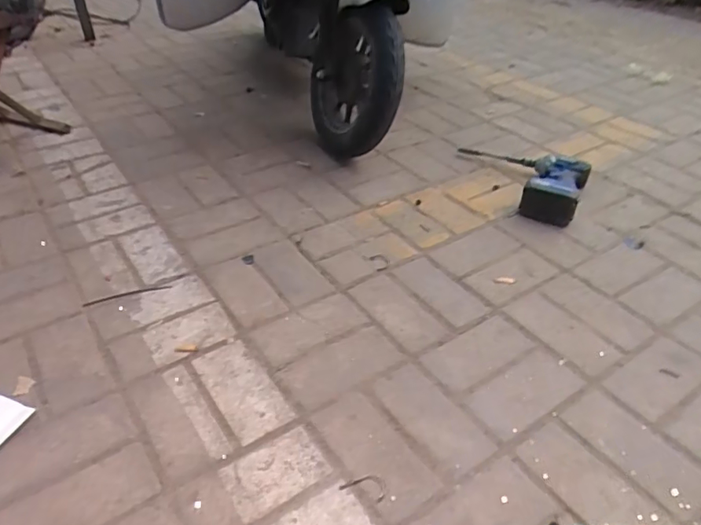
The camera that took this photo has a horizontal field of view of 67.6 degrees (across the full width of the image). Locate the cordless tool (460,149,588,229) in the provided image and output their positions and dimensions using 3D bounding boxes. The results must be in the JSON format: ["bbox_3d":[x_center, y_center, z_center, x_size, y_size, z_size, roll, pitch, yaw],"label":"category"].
[{"bbox_3d":[0.390,-0.215,1.248,0.318,0.074,0.266,18,42,21],"label":"cordless tool"}]

